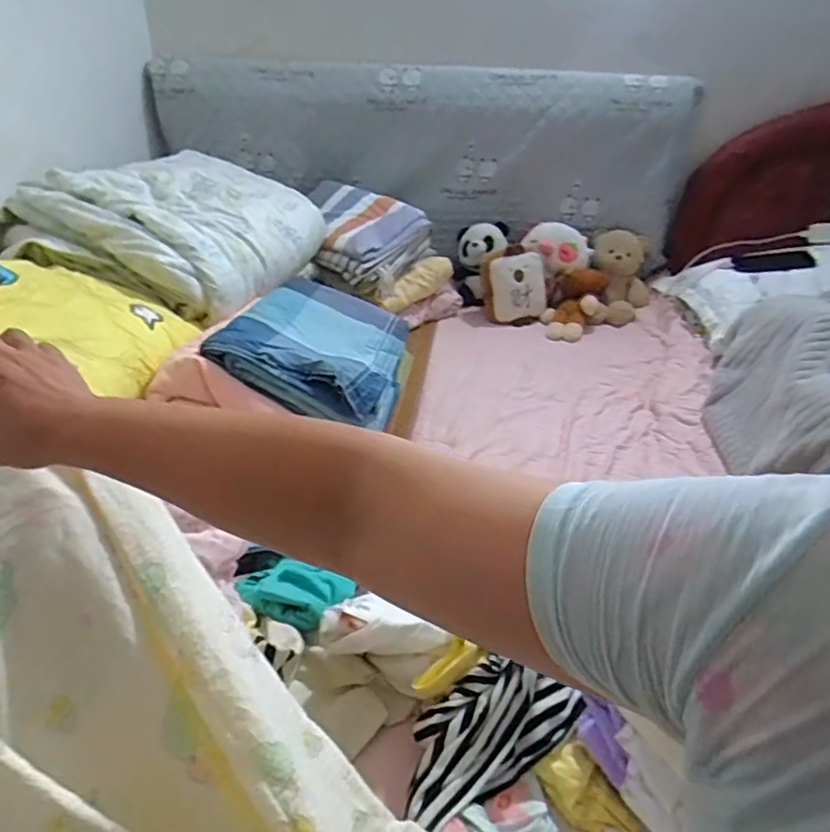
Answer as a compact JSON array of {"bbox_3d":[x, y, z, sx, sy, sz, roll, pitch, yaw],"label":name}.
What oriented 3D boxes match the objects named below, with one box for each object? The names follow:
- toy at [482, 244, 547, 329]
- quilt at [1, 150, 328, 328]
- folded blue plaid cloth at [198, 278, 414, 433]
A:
[{"bbox_3d":[0.256,-0.342,1.558,0.164,0.182,0.056,7,33,7],"label":"toy"},{"bbox_3d":[-0.484,-0.388,1.200,0.458,0.166,0.554,9,33,11],"label":"quilt"},{"bbox_3d":[-0.139,-0.127,1.020,0.278,0.065,0.396,26,30,-4],"label":"folded blue plaid cloth"}]

